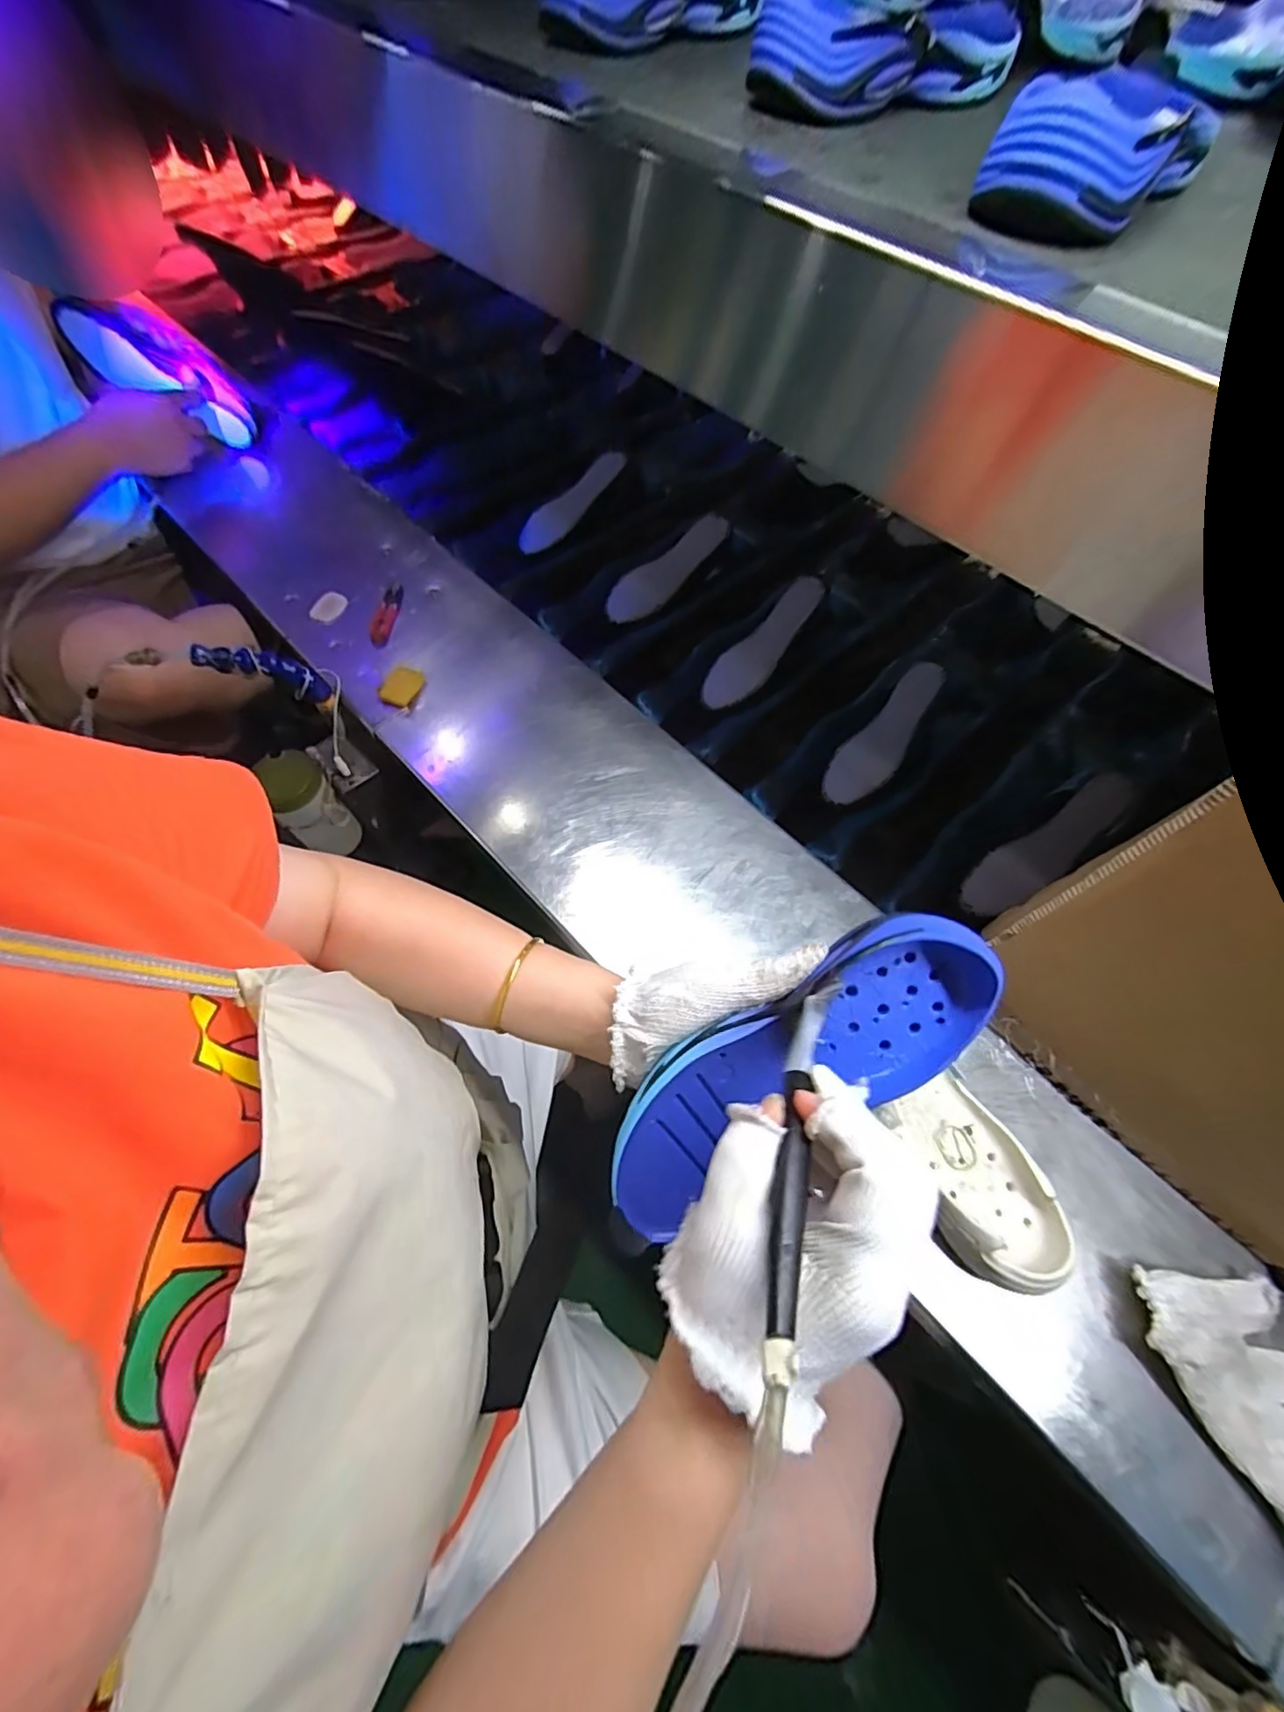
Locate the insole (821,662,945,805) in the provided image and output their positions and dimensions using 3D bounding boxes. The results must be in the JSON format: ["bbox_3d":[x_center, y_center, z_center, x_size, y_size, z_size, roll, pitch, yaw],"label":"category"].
[{"bbox_3d":[0.285,-0.141,0.684,0.061,0.010,0.193,37,89,15],"label":"insole"}]

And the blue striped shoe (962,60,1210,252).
[{"bbox_3d":[0.228,-0.348,0.287,0.065,0.048,0.134,41,65,14],"label":"blue striped shoe"}]

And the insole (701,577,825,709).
[{"bbox_3d":[0.150,-0.263,0.730,0.057,0.016,0.194,45,99,18],"label":"insole"}]

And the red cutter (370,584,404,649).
[{"bbox_3d":[-0.314,-0.297,0.720,0.024,0.005,0.110,5,62,-4],"label":"red cutter"}]

